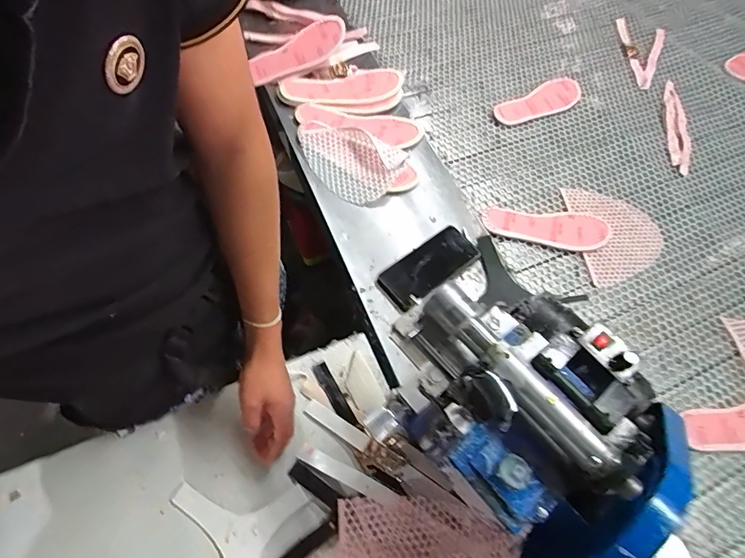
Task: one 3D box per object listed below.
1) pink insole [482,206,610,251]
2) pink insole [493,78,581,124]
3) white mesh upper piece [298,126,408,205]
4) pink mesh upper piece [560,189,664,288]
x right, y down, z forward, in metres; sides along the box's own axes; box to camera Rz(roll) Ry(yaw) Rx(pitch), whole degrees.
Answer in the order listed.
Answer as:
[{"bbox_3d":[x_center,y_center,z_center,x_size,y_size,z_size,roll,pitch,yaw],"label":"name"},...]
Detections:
[{"bbox_3d":[0.319,-0.094,0.774,0.228,0.012,0.083,5,63,-2],"label":"pink insole"},{"bbox_3d":[0.367,-0.387,0.932,0.230,0.024,0.081,-24,67,-15],"label":"pink insole"},{"bbox_3d":[-0.052,-0.222,0.770,0.207,0.034,0.128,30,65,11],"label":"white mesh upper piece"},{"bbox_3d":[0.456,-0.083,0.788,0.164,0.011,0.205,-2,67,-6],"label":"pink mesh upper piece"}]

